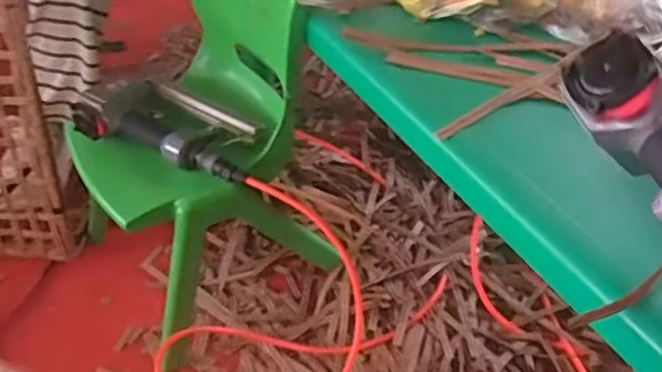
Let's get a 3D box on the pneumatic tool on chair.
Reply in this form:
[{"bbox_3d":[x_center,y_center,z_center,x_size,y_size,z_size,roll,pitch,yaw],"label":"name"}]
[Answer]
[{"bbox_3d":[-0.215,-0.098,0.949,0.269,0.056,0.144,17,43,18],"label":"pneumatic tool on chair"}]

